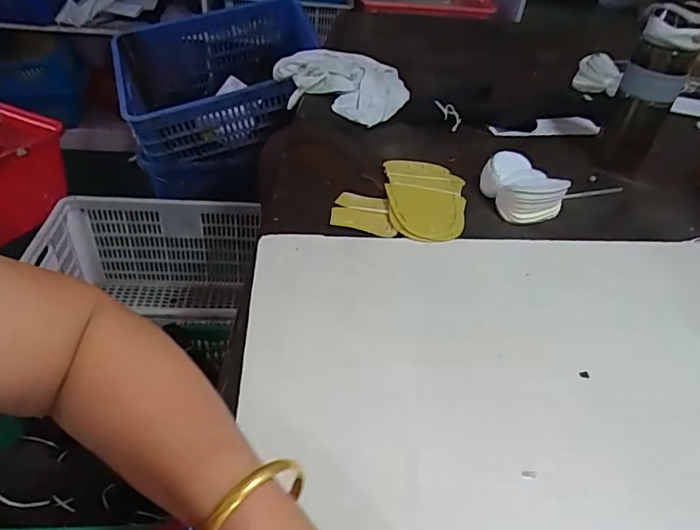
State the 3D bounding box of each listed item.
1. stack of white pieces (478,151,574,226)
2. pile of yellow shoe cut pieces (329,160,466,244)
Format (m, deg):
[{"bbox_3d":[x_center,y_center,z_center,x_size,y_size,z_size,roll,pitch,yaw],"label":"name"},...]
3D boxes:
[{"bbox_3d":[0.223,-0.105,0.672,0.087,0.043,0.104,-18,45,-26],"label":"stack of white pieces"},{"bbox_3d":[0.069,-0.090,0.661,0.156,0.014,0.169,11,40,6],"label":"pile of yellow shoe cut pieces"}]

